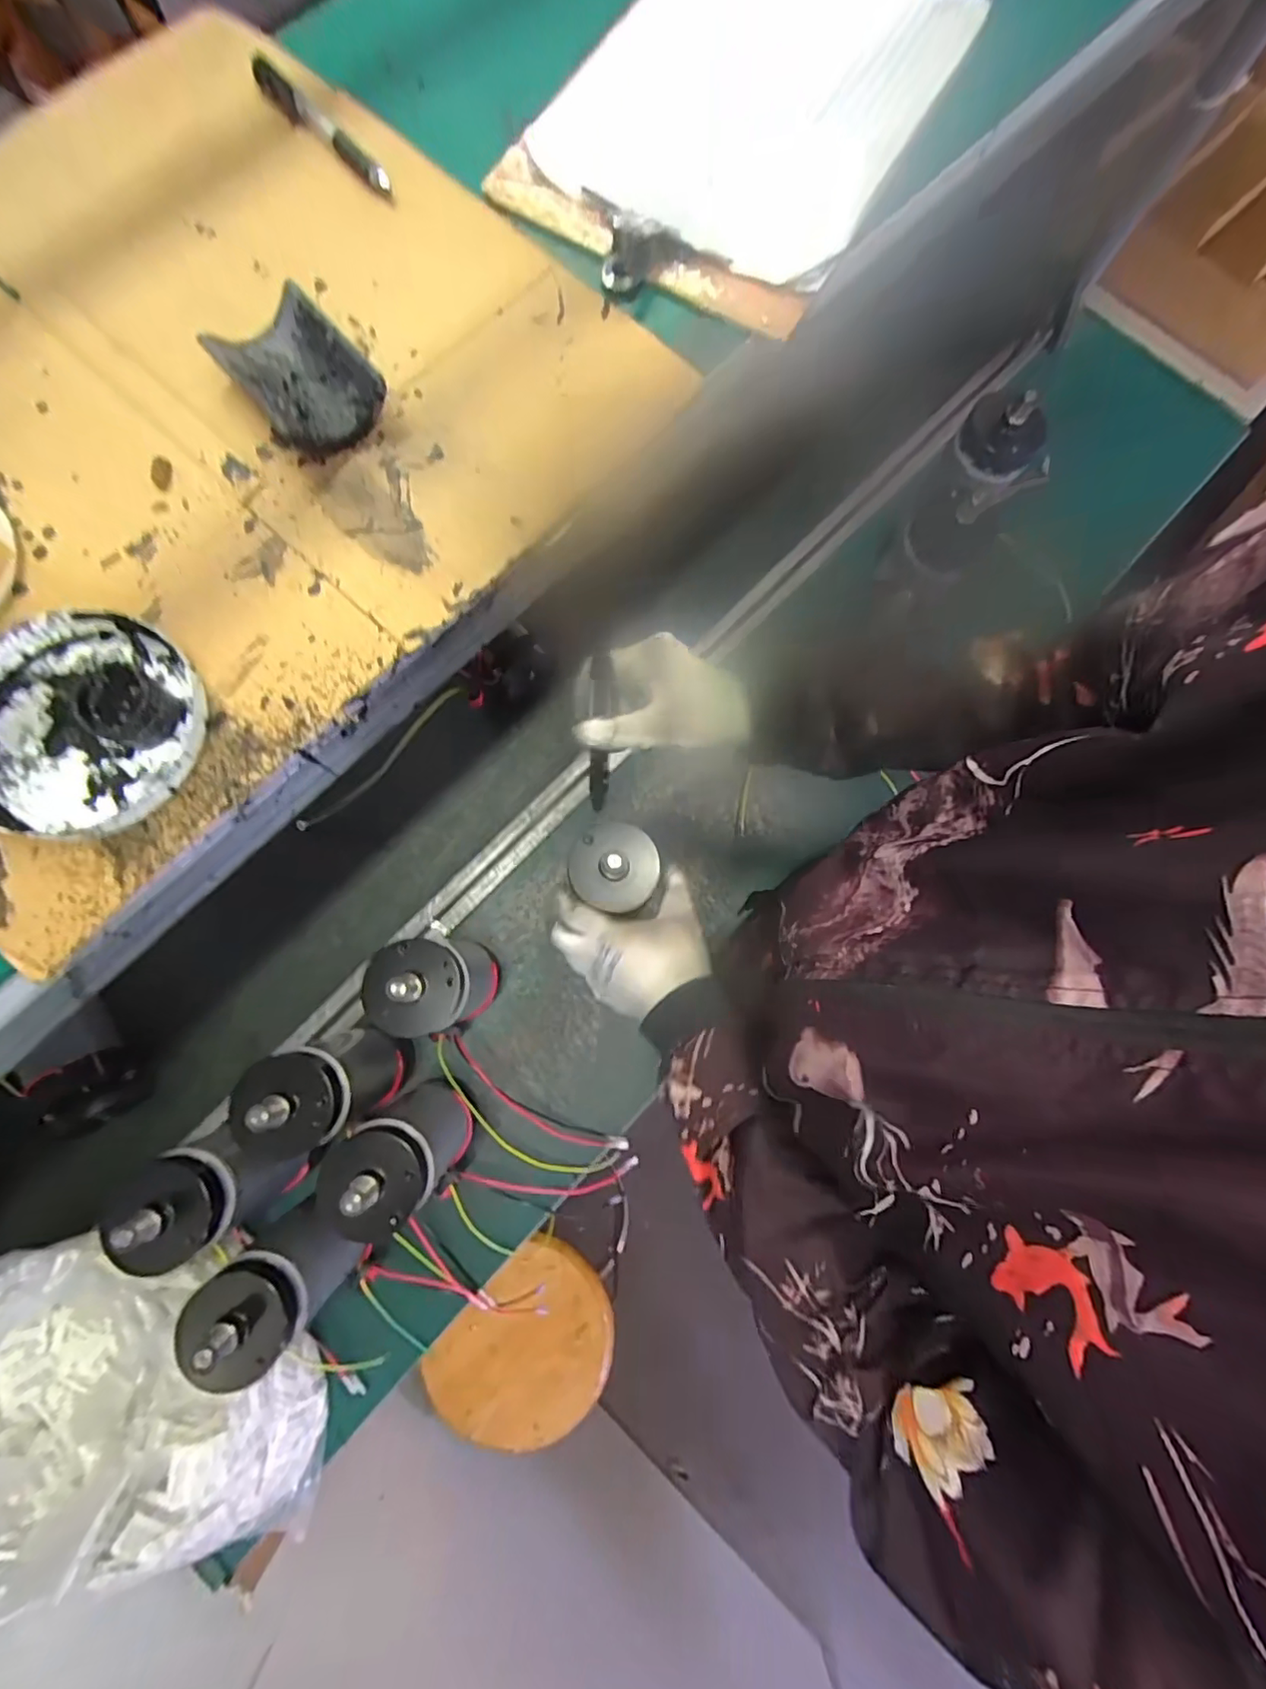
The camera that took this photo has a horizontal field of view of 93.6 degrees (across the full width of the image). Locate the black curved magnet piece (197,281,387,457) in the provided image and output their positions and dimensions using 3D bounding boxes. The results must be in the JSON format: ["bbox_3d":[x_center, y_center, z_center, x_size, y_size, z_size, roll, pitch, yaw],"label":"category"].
[{"bbox_3d":[-0.203,-0.284,0.359,0.067,0.025,0.104,-38,80,-10],"label":"black curved magnet piece"}]

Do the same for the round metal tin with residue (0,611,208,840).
[{"bbox_3d":[-0.288,-0.065,0.303,0.126,0.027,0.118,0,76,-1],"label":"round metal tin with residue"}]

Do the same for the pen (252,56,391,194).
[{"bbox_3d":[-0.227,-0.526,0.437,0.016,0.015,0.166,-41,80,-10],"label":"pen"}]

